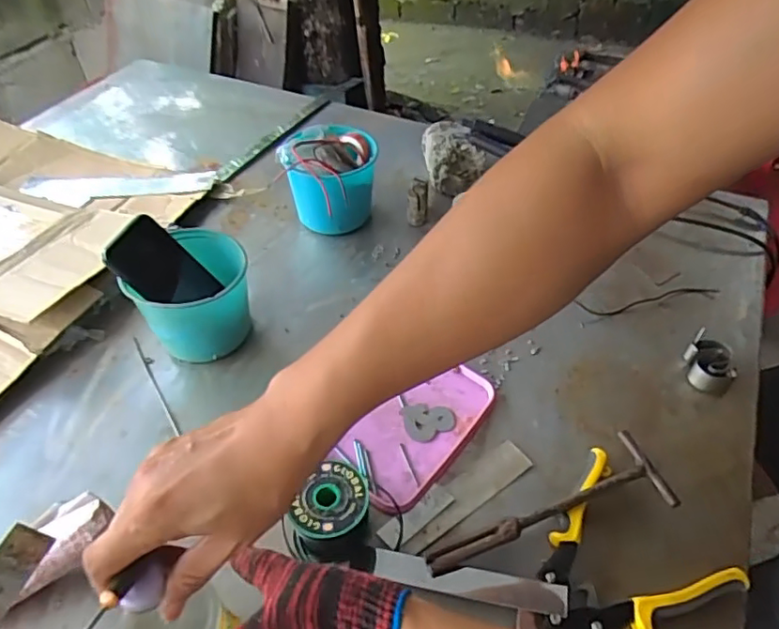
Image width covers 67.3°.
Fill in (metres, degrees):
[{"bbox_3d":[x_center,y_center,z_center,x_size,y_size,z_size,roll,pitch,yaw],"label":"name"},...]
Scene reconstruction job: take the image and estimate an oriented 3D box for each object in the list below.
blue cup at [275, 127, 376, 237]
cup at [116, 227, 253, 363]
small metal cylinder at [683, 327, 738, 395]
[{"bbox_3d":[-0.080,-0.178,0.814,0.121,0.122,0.113,0,46,0],"label":"blue cup"},{"bbox_3d":[-0.213,-0.013,0.665,0.107,0.108,0.124,15,49,15],"label":"cup"},{"bbox_3d":[0.354,0.054,0.648,0.055,0.036,0.057,31,54,27],"label":"small metal cylinder"}]

